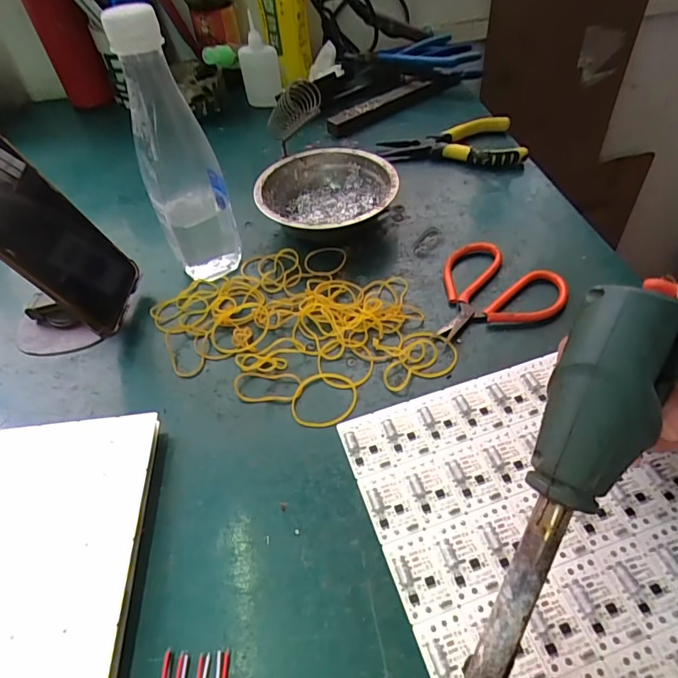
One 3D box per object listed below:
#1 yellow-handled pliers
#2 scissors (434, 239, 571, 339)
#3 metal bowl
[{"bbox_3d":[0.120,-0.203,0.497,0.140,0.028,0.062,-7,49,-2],"label":"yellow-handled pliers"},{"bbox_3d":[0.118,-0.045,0.370,0.098,0.010,0.086,-10,49,-4],"label":"scissors"},{"bbox_3d":[-0.011,-0.128,0.441,0.124,0.049,0.124,-2,49,2],"label":"metal bowl"}]

